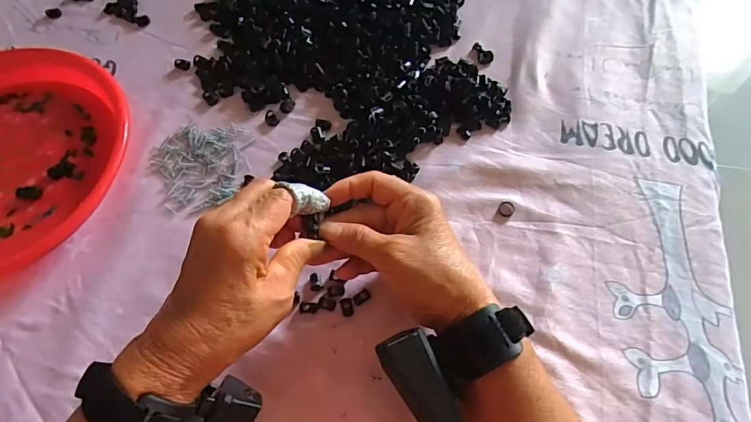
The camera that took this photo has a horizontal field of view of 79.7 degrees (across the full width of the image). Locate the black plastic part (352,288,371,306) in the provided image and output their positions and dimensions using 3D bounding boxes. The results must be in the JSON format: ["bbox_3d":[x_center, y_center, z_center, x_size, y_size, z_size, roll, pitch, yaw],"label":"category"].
[{"bbox_3d":[-0.011,0.069,0.363,0.015,0.004,0.009,-34,68,-14],"label":"black plastic part"}]

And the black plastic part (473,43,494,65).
[{"bbox_3d":[0.115,-0.169,0.477,0.016,0.006,0.027,-14,64,-5],"label":"black plastic part"}]

